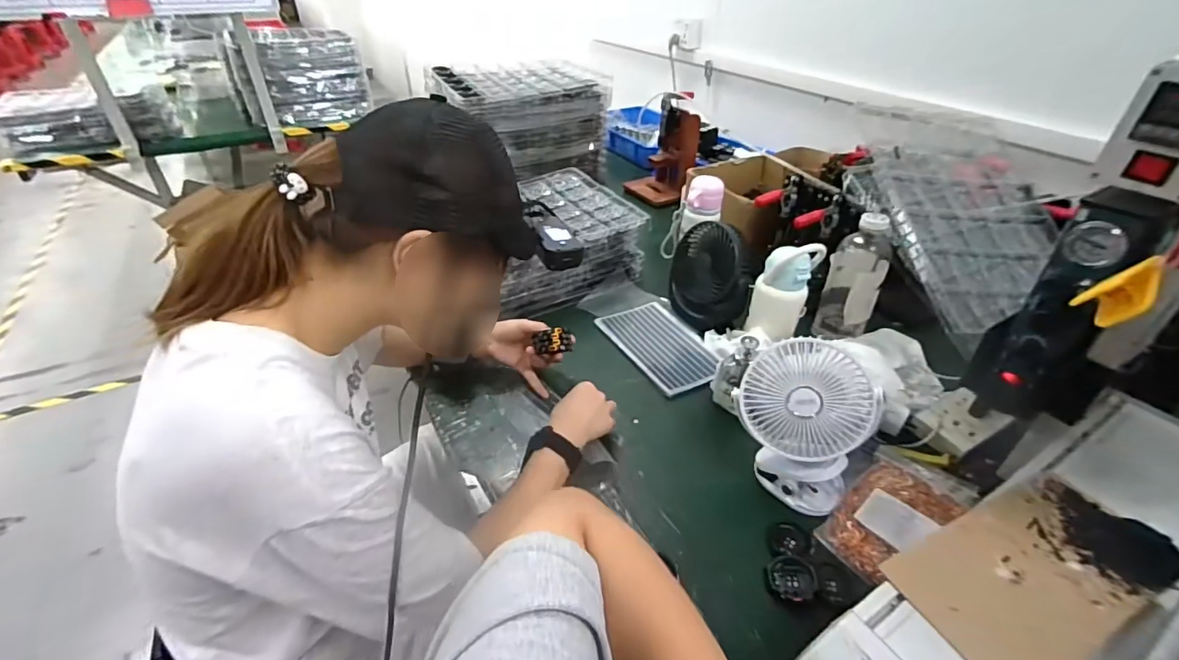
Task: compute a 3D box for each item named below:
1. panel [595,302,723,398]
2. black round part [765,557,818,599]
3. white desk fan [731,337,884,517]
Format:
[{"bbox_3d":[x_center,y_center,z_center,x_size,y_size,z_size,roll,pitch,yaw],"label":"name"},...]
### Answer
[{"bbox_3d":[0.125,0.023,0.879,0.130,0.011,0.220,-24,46,-21],"label":"panel"},{"bbox_3d":[0.224,0.274,0.567,0.051,0.009,0.048,1,36,0],"label":"black round part"},{"bbox_3d":[0.260,0.116,0.631,0.156,0.190,0.086,23,42,28],"label":"white desk fan"}]

